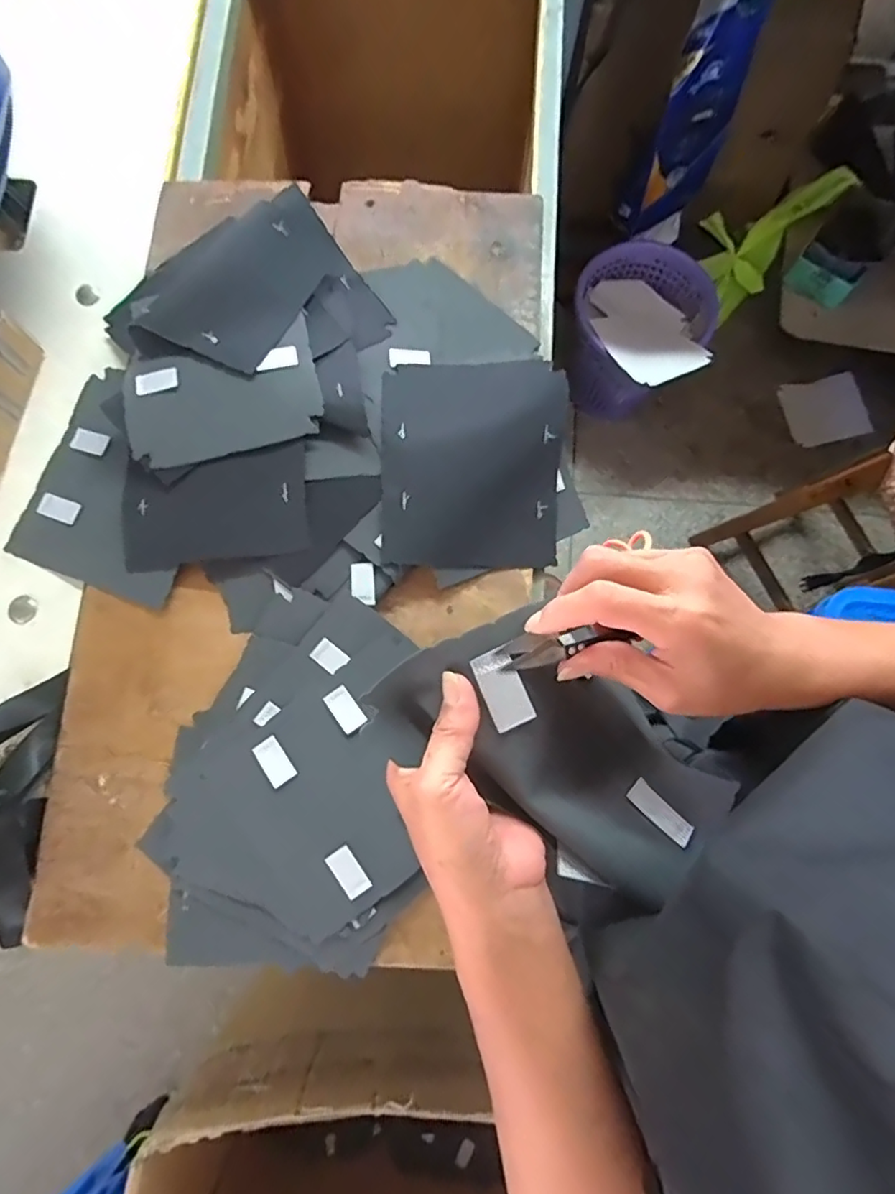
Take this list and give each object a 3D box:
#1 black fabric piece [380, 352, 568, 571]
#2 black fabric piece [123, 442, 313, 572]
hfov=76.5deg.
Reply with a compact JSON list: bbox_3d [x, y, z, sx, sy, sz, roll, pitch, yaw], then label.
[{"bbox_3d":[0.023,-0.123,0.505,0.160,0.032,0.194,0,83,-10],"label":"black fabric piece"},{"bbox_3d":[-0.198,-0.075,0.482,0.158,0.005,0.091,-5,86,3],"label":"black fabric piece"}]

